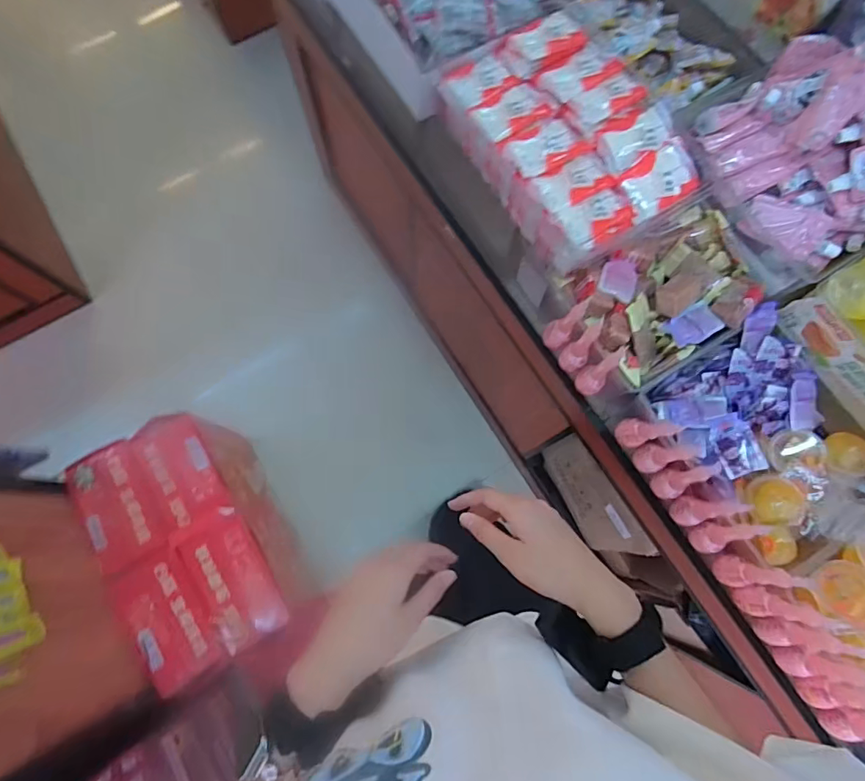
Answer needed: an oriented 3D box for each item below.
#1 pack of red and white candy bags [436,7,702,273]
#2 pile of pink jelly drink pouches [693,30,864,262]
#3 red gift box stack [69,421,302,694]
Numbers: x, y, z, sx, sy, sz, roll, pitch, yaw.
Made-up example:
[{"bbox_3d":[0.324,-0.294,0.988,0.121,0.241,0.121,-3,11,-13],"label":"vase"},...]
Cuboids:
[{"bbox_3d":[0.192,-0.371,0.704,0.232,0.075,0.349,-30,77,-8],"label":"pack of red and white candy bags"},{"bbox_3d":[0.520,-0.314,0.626,0.219,0.147,0.295,-30,77,-8],"label":"pile of pink jelly drink pouches"},{"bbox_3d":[-0.552,0.350,1.168,0.326,0.270,0.542,-34,78,-8],"label":"red gift box stack"}]

